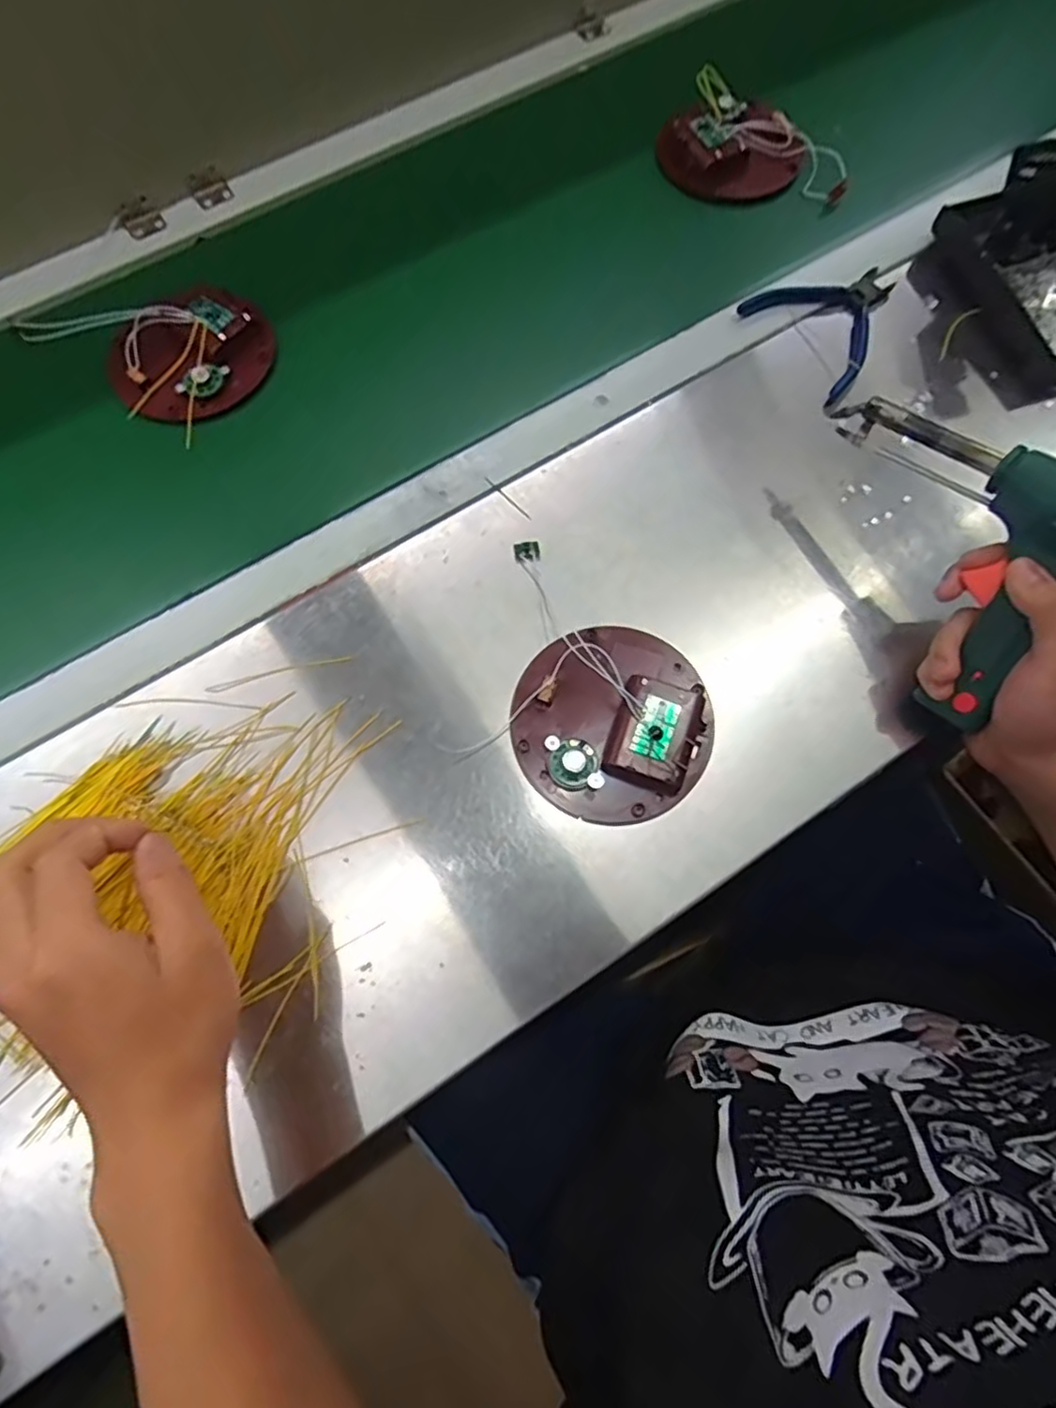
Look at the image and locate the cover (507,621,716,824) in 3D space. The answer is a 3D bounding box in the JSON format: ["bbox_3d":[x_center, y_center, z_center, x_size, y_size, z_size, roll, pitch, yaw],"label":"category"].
[{"bbox_3d":[0.052,0.008,0.400,0.116,0.029,0.119,0,71,1],"label":"cover"}]

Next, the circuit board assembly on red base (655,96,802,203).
[{"bbox_3d":[0.177,-0.465,0.559,0.105,0.022,0.102,0,71,1],"label":"circuit board assembly on red base"}]

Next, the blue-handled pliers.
[{"bbox_3d":[0.238,-0.289,0.502,0.116,0.018,0.104,-30,74,-9],"label":"blue-handled pliers"}]

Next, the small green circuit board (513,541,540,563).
[{"bbox_3d":[-0.001,-0.103,0.450,0.017,0.006,0.014,-7,71,-2],"label":"small green circuit board"}]

